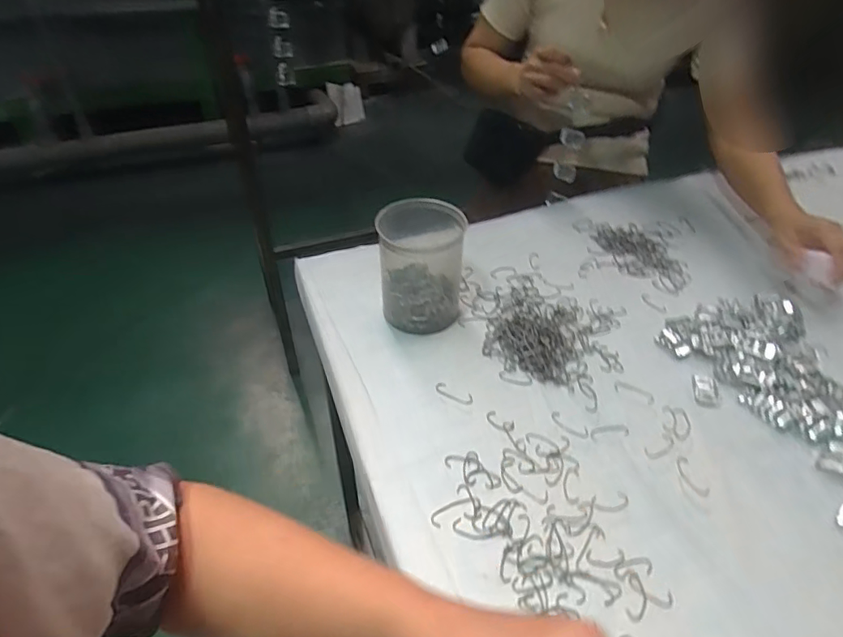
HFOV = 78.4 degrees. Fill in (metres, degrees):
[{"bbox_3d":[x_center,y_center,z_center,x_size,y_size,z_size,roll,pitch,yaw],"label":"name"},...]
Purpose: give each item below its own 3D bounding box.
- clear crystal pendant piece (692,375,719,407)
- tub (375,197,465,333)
[{"bbox_3d":[0.318,0.081,0.579,0.025,0.005,0.041,10,43,13],"label":"clear crystal pendant piece"},{"bbox_3d":[0.001,-0.061,0.644,0.103,0.140,0.101,0,41,2],"label":"tub"}]

